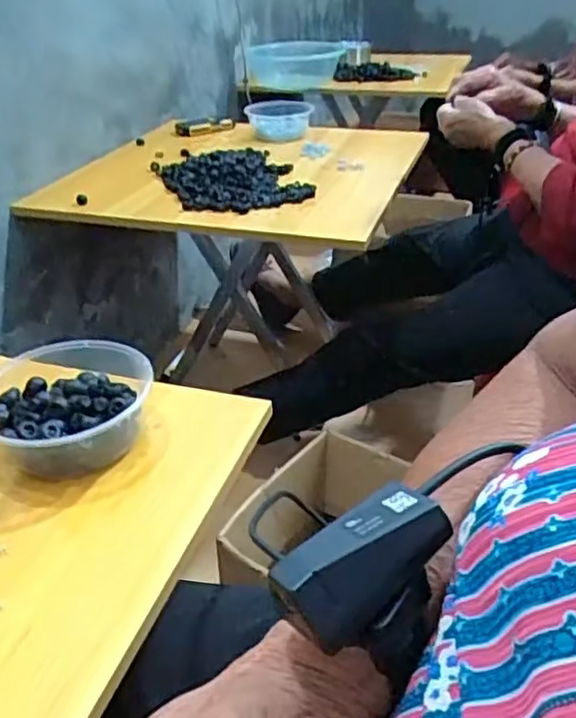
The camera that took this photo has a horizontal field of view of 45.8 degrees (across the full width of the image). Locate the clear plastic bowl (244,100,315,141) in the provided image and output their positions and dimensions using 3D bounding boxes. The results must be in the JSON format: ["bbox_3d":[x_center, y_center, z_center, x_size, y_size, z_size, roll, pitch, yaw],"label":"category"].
[{"bbox_3d":[-0.024,-0.518,1.458,0.125,0.057,0.142,-11,30,-15],"label":"clear plastic bowl"}]

